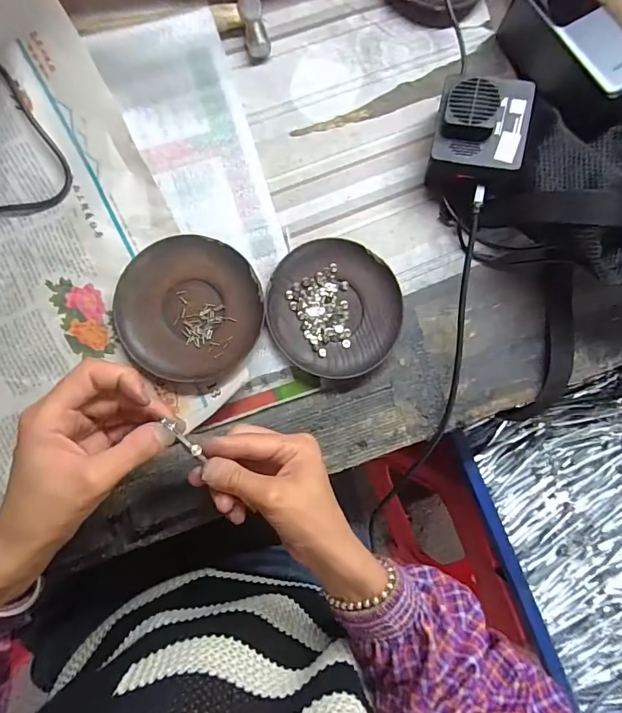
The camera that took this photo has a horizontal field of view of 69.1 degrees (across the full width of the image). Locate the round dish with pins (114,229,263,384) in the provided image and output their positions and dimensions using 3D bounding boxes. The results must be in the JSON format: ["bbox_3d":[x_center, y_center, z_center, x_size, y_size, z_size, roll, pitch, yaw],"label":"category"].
[{"bbox_3d":[-0.099,-0.038,0.372,0.113,0.015,0.114,0,86,-7],"label":"round dish with pins"}]

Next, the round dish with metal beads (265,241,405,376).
[{"bbox_3d":[0.020,-0.041,0.390,0.112,0.016,0.114,3,86,-7],"label":"round dish with metal beads"}]

